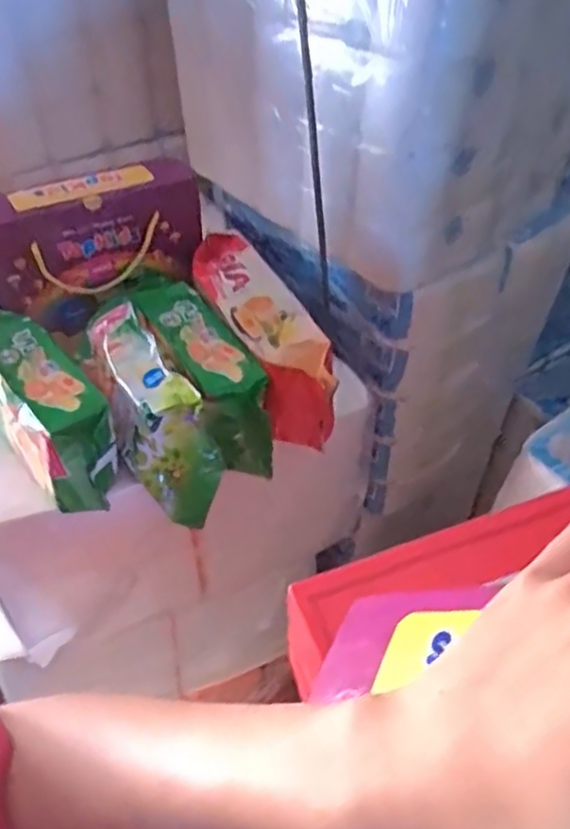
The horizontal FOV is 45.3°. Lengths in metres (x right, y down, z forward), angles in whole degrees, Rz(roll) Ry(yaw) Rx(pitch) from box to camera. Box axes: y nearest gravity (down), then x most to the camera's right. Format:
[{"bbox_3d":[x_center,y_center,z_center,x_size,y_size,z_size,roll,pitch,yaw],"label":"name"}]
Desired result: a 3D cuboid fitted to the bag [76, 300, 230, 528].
[{"bbox_3d":[-0.148,0.003,0.730,0.079,0.151,0.211,-25,50,-23],"label":"bag"}]

